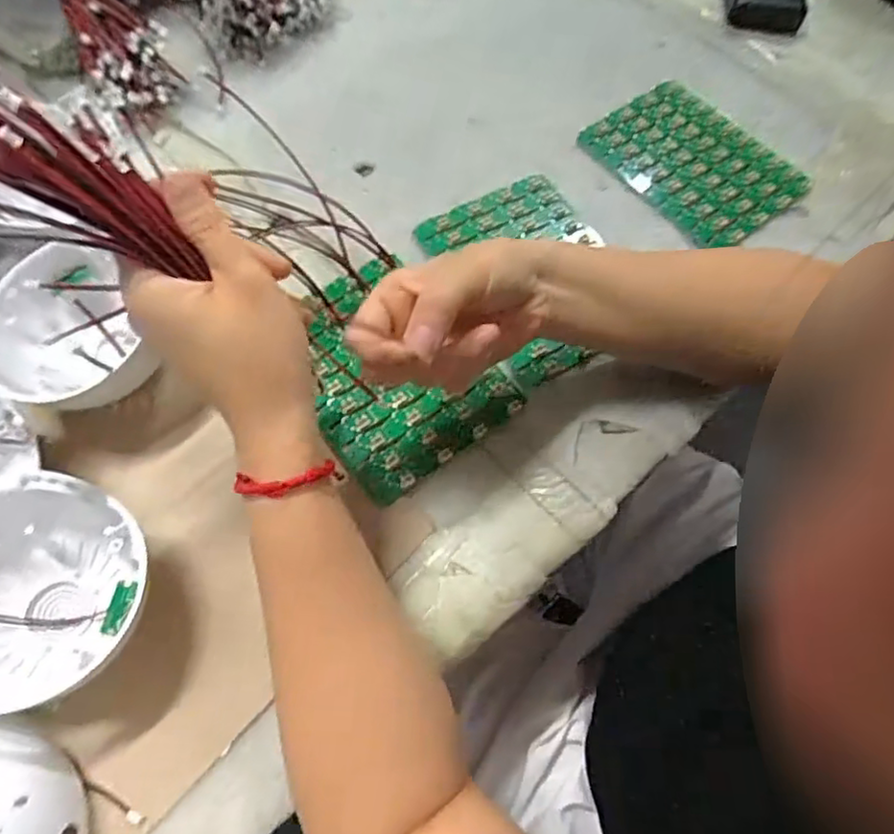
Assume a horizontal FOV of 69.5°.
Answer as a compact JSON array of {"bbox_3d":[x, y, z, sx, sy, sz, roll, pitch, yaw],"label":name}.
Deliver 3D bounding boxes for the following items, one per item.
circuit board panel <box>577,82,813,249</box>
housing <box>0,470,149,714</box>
[{"bbox_3d":[0.213,-0.221,0.558,0.171,0.013,0.110,40,80,3],"label":"circuit board panel"},{"bbox_3d":[-0.227,0.094,0.354,0.113,0.069,0.104,1,65,-1],"label":"housing"}]

